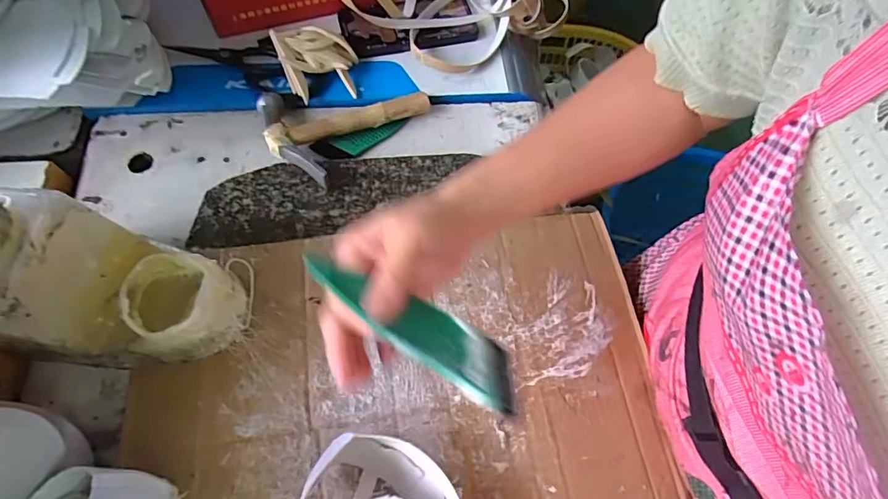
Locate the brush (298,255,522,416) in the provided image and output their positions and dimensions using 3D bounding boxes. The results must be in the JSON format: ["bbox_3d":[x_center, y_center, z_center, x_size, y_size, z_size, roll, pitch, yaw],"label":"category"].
[{"bbox_3d":[-0.017,0.040,0.266,0.134,0.005,0.038,32,41,8],"label":"brush"}]

